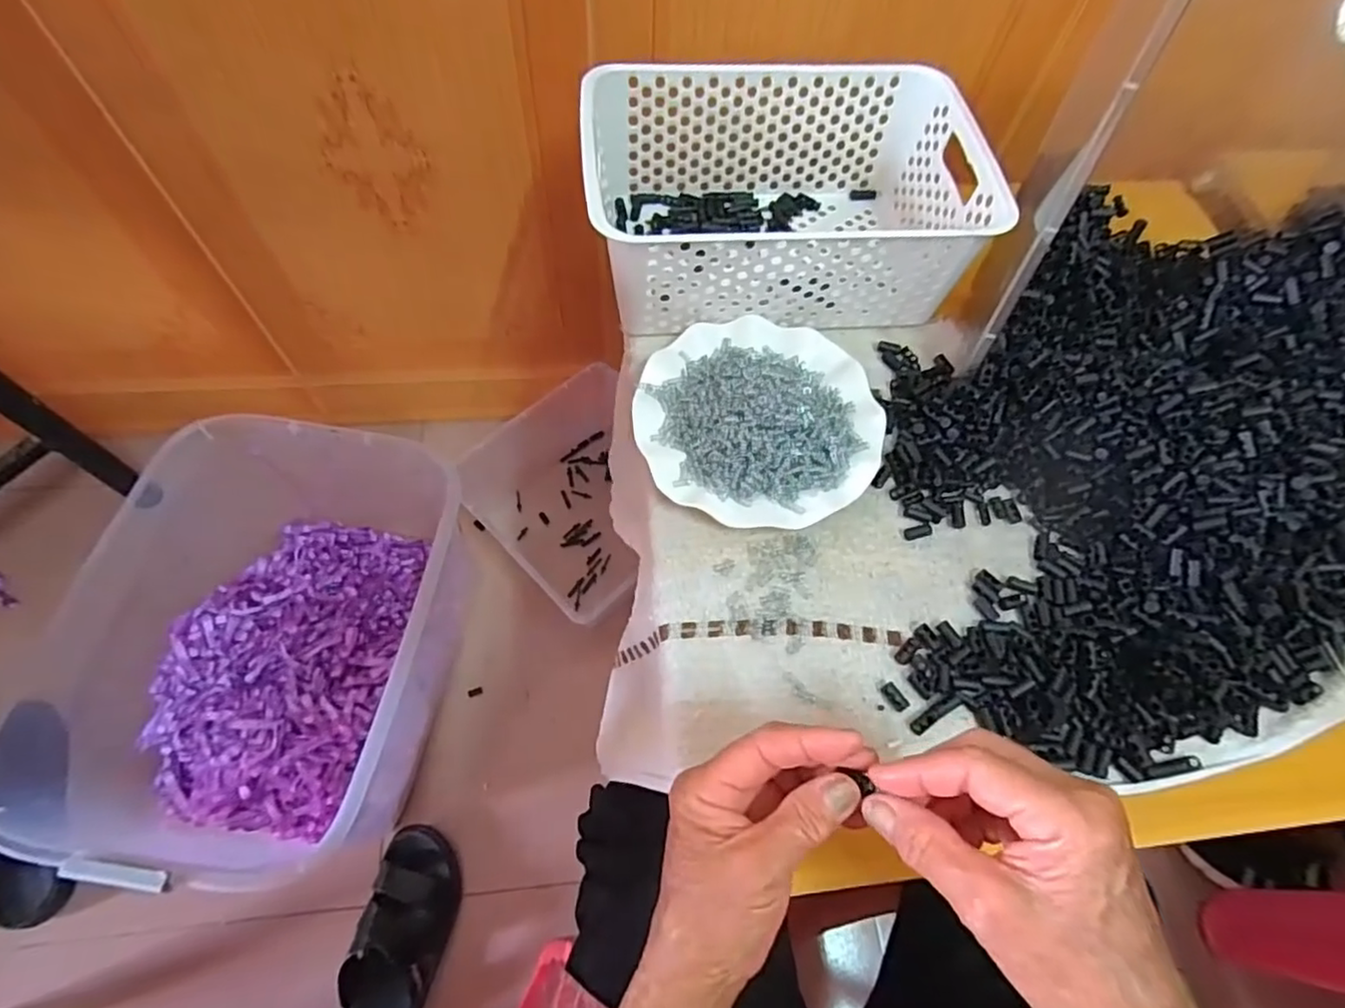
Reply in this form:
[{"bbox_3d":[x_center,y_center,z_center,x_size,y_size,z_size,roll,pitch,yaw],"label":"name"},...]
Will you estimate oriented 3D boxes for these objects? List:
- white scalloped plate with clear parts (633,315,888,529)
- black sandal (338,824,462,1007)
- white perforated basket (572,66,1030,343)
[{"bbox_3d":[0.066,-0.069,0.475,0.178,0.051,0.174,2,63,-3],"label":"white scalloped plate with clear parts"},{"bbox_3d":[-0.313,0.514,0.728,0.098,0.060,0.253,11,63,2],"label":"black sandal"},{"bbox_3d":[0.085,-0.252,0.533,0.302,0.112,0.197,-4,63,-6],"label":"white perforated basket"}]

